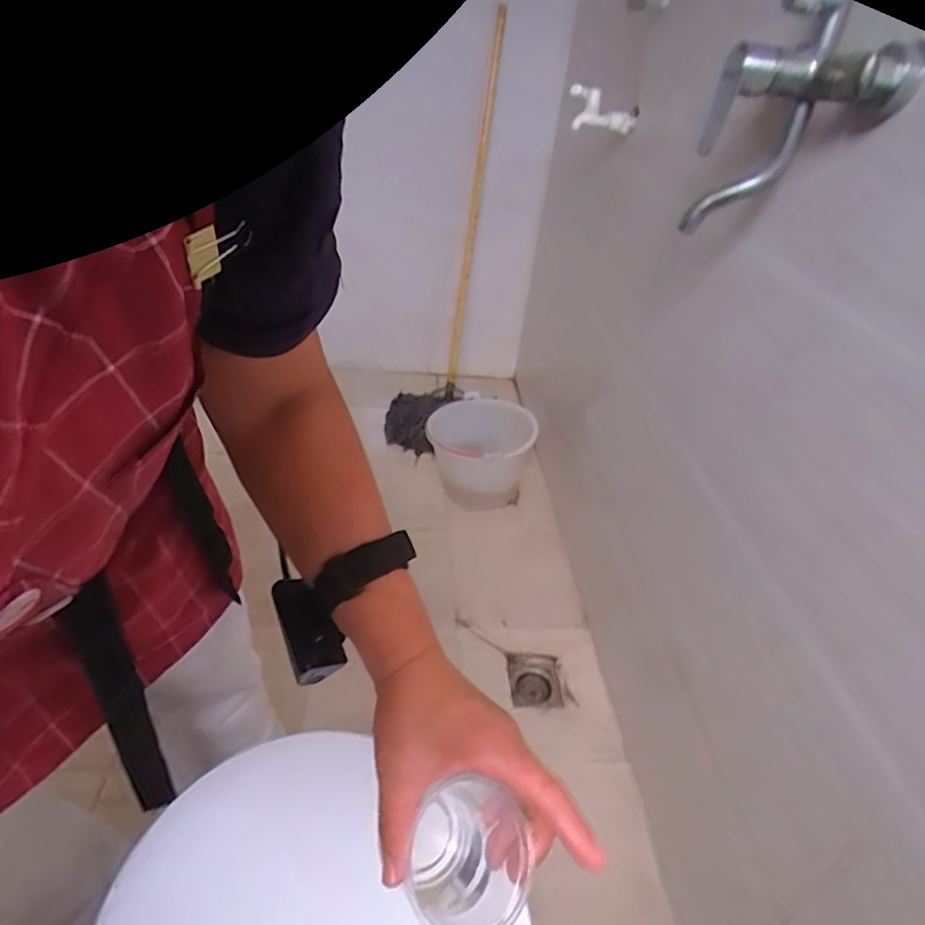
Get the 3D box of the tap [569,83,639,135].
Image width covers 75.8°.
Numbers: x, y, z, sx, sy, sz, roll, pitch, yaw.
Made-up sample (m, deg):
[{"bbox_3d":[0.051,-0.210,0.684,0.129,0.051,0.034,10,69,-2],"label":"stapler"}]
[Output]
[{"bbox_3d":[0.269,-0.697,1.183,0.156,0.071,0.074,33,42,10],"label":"tap"}]

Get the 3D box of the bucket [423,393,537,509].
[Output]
[{"bbox_3d":[0.040,-0.024,1.622,0.292,0.238,0.287,15,38,11],"label":"bucket"}]

